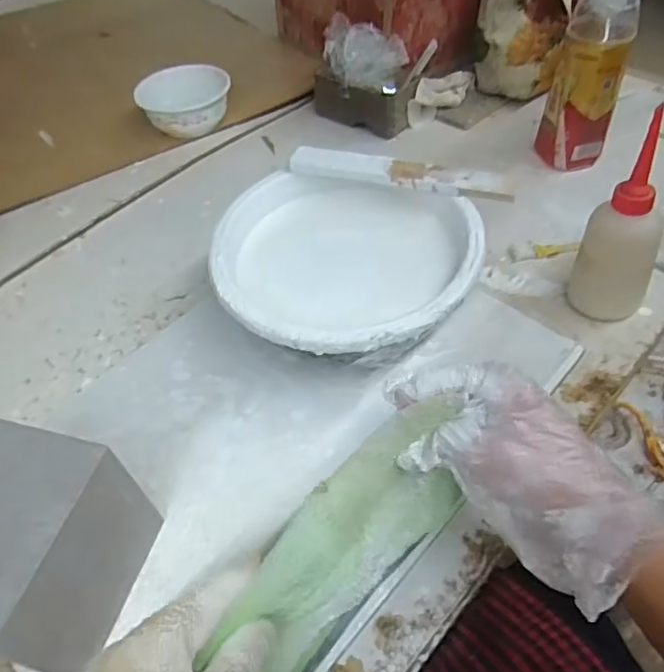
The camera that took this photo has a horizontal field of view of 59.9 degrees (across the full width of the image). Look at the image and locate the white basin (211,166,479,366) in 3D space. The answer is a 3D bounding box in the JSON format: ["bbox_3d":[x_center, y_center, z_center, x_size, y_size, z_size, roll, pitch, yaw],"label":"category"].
[{"bbox_3d":[0.014,-0.048,0.496,0.209,0.083,0.196,-2,51,3],"label":"white basin"}]

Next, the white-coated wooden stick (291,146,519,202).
[{"bbox_3d":[0.059,-0.144,0.513,0.198,0.014,0.029,13,53,15],"label":"white-coated wooden stick"}]

